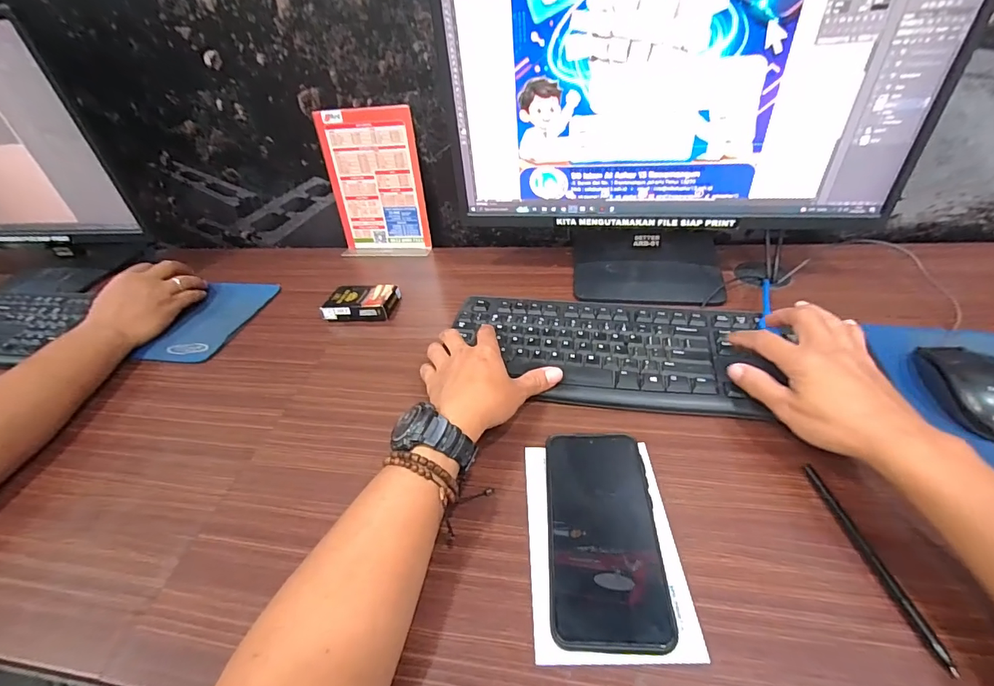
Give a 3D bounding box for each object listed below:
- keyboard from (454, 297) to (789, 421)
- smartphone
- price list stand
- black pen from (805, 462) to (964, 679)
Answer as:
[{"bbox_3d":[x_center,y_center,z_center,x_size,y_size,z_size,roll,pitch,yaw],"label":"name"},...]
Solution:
[{"bbox_3d":[0.108,0.005,0.475,0.320,0.015,0.152,4,43,13],"label":"keyboard"},{"bbox_3d":[0.080,0.140,0.329,0.079,0.016,0.159,-2,42,6],"label":"smartphone"},{"bbox_3d":[-0.190,-0.242,0.668,0.147,0.203,0.058,2,43,10],"label":"price list stand"},{"bbox_3d":[0.259,0.146,0.301,0.006,0.007,0.138,-7,42,1],"label":"black pen"}]

